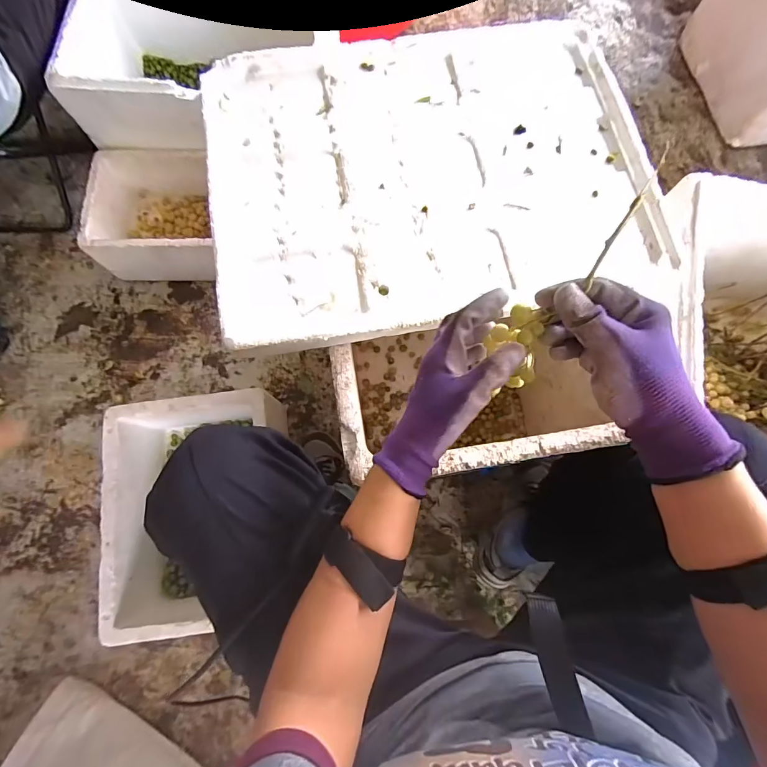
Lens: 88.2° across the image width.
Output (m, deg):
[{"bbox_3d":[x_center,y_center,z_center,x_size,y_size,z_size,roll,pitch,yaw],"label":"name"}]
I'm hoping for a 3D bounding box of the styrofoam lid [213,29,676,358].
[{"bbox_3d":[0.061,-0.271,0.498,0.530,0.022,0.416,-9,76,-4],"label":"styrofoam lid"}]

